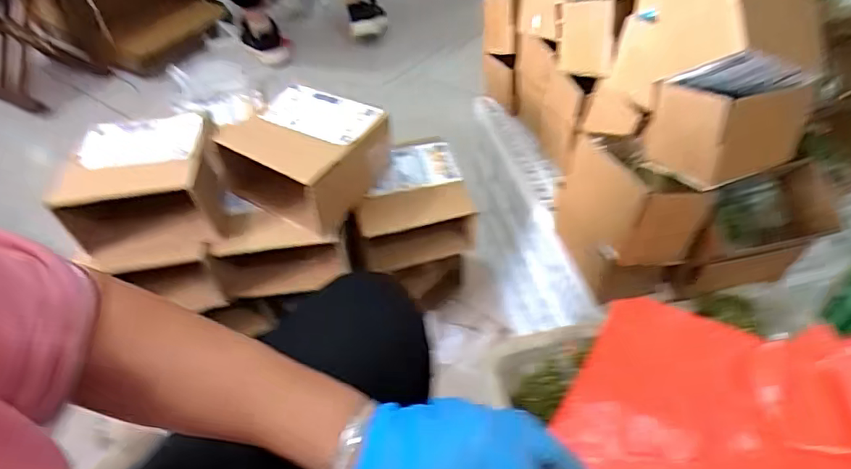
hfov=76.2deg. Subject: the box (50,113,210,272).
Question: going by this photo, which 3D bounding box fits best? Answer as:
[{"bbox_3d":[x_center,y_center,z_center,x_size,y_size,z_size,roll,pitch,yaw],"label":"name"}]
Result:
[{"bbox_3d":[-0.325,-0.050,0.634,0.151,0.103,0.155,-11,47,-7],"label":"box"}]

